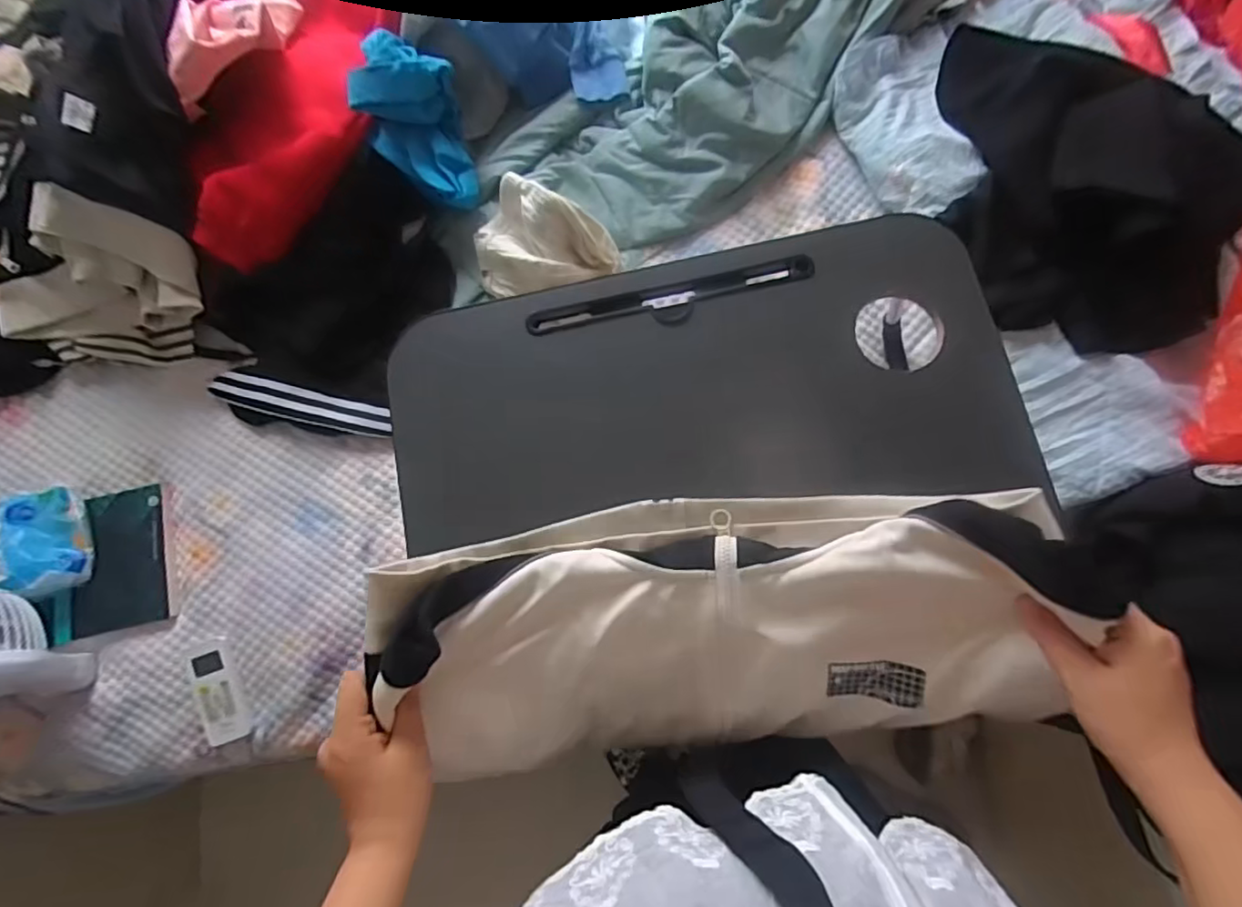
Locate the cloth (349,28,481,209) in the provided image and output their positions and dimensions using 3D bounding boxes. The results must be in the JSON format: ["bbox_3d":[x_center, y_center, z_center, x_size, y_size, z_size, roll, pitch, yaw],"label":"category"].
[{"bbox_3d":[-0.280,-0.455,0.823,0.119,0.125,0.205,-11,80,-1],"label":"cloth"}]

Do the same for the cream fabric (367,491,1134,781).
[{"bbox_3d":[0.059,0.135,0.462,0.445,0.137,0.190,-6,80,4],"label":"cream fabric"}]

